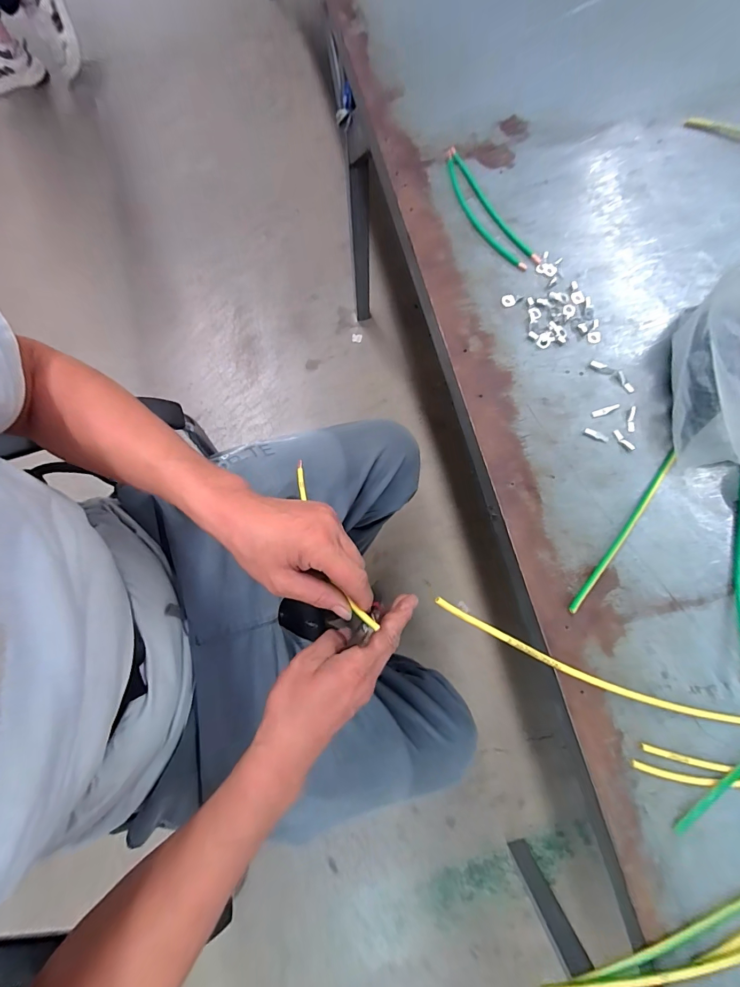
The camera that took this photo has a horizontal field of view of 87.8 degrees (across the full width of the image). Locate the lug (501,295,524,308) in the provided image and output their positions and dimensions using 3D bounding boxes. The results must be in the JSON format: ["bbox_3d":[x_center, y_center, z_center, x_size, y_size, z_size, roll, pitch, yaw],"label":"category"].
[{"bbox_3d":[0.169,-0.230,0.456,0.026,0.004,0.015,-11,77,-4],"label":"lug"}]

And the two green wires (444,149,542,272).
[{"bbox_3d":[0.141,-0.354,0.481,0.044,0.009,0.190,-30,79,-8],"label":"two green wires"}]

